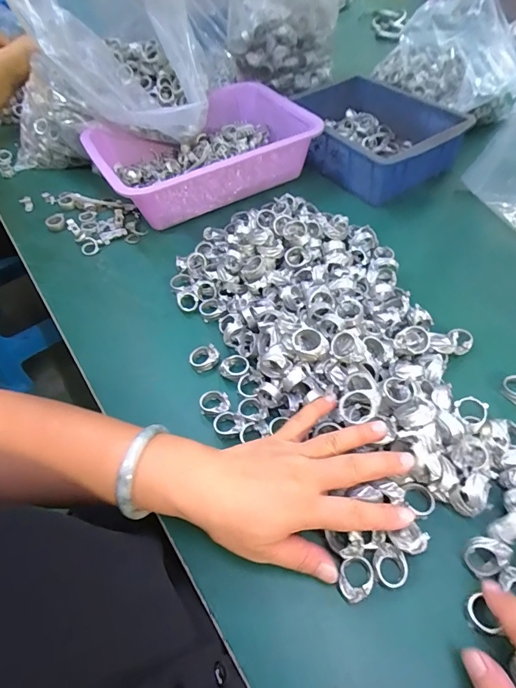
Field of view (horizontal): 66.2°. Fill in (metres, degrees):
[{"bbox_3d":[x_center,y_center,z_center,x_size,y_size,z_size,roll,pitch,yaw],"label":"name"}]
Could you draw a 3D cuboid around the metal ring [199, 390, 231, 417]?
[{"bbox_3d":[-0.039,0.056,0.368,0.027,0.014,0.022,14,56,15],"label":"metal ring"}]

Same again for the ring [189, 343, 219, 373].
[{"bbox_3d":[-0.054,0.016,0.406,0.030,0.021,0.022,-11,53,-3],"label":"ring"}]

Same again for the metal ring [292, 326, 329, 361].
[{"bbox_3d":[0.044,-0.002,0.342,0.027,0.010,0.031,-22,55,-11],"label":"metal ring"}]

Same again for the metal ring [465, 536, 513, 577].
[{"bbox_3d":[0.162,0.148,0.279,0.031,0.019,0.023,-23,55,-12],"label":"metal ring"}]

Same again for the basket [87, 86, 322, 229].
[{"bbox_3d":[-0.084,-0.289,0.596,0.307,0.074,0.217,-27,56,-15],"label":"basket"}]

